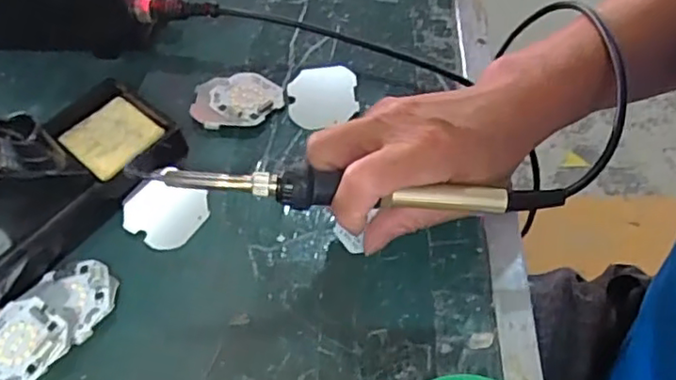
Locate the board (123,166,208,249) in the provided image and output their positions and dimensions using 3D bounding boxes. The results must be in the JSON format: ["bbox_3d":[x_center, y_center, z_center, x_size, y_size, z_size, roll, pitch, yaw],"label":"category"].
[{"bbox_3d":[-0.105,0.012,0.381,0.045,0.004,0.045,35,71,13],"label":"board"}]

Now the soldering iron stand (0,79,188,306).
[{"bbox_3d":[-0.175,-0.016,0.362,0.084,0.073,0.151,29,63,20],"label":"soldering iron stand"}]

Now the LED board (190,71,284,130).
[{"bbox_3d":[-0.069,-0.064,0.428,0.061,0.012,0.049,-5,57,0],"label":"LED board"}]

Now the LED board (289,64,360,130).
[{"bbox_3d":[-0.010,-0.064,0.425,0.046,0.006,0.043,-5,73,2],"label":"LED board"}]

